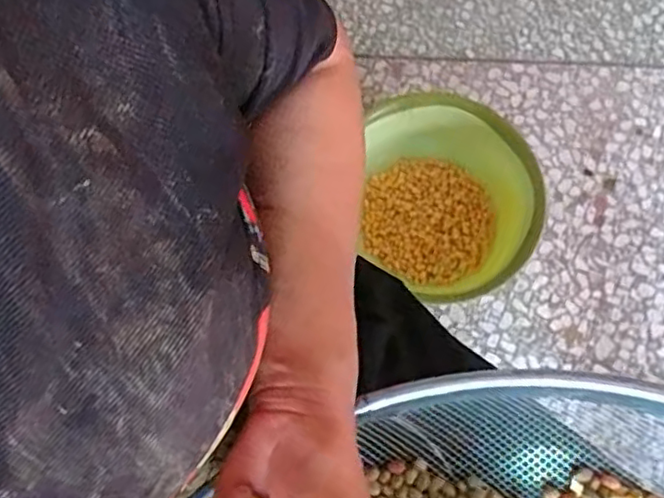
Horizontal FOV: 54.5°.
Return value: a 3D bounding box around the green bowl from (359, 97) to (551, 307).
[{"bbox_3d":[0.153,-0.063,0.823,0.217,0.109,0.236,0,74,0],"label":"green bowl"}]

